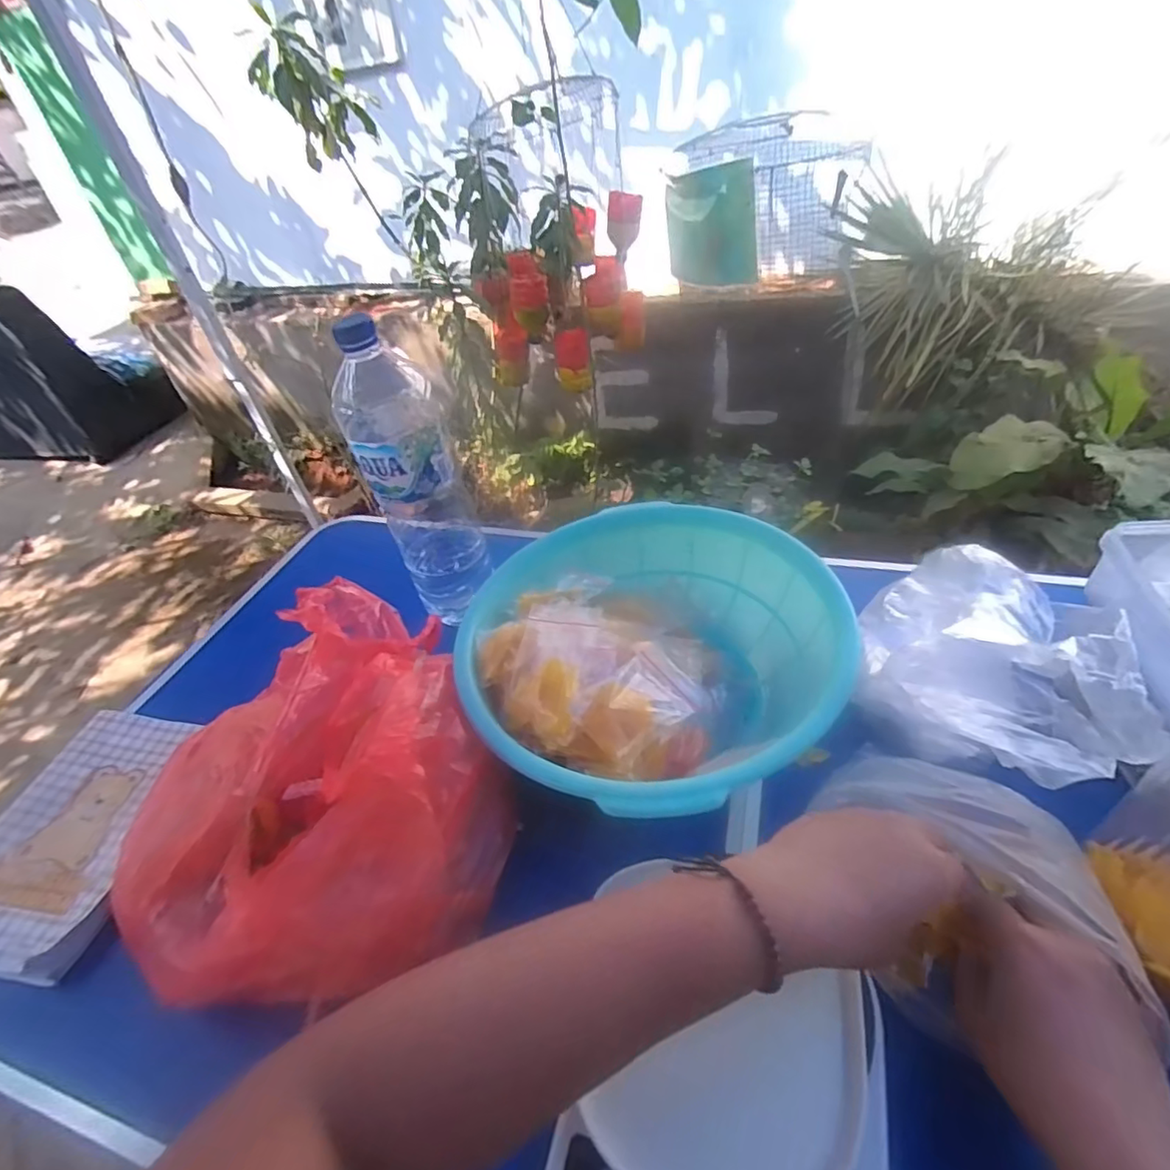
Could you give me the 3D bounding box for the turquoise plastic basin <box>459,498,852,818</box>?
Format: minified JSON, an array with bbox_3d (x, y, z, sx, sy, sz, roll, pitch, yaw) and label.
[{"bbox_3d":[0.051,0.053,0.493,0.282,0.110,0.290,-4,40,4],"label":"turquoise plastic basin"}]

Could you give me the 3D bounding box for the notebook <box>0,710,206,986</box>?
[{"bbox_3d":[-0.422,0.199,0.481,0.134,0.027,0.207,-4,40,4],"label":"notebook"}]

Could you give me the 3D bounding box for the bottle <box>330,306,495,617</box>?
[{"bbox_3d":[-0.157,-0.100,0.547,0.080,0.282,0.085,29,52,35],"label":"bottle"}]

